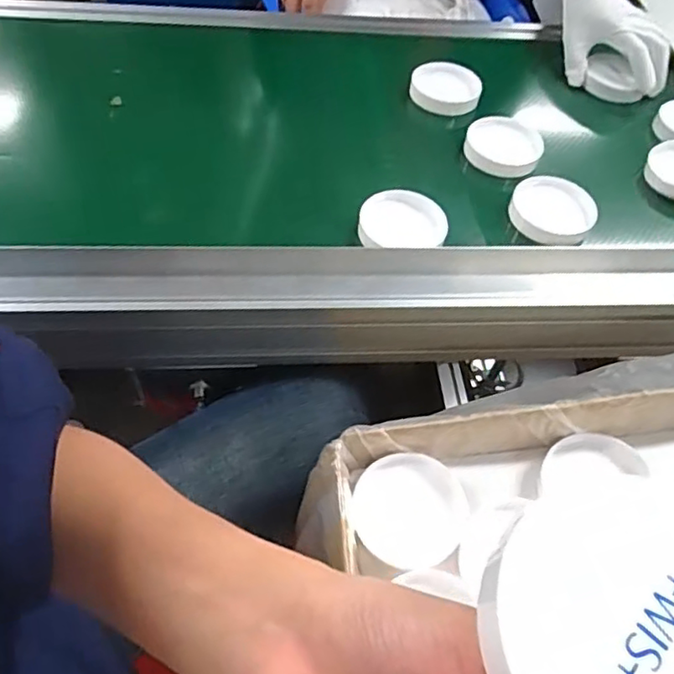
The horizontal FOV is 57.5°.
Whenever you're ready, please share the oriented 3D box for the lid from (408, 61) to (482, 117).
[{"bbox_3d":[0.125,-0.285,0.697,0.078,0.012,0.076,1,66,-2],"label":"lid"}]

